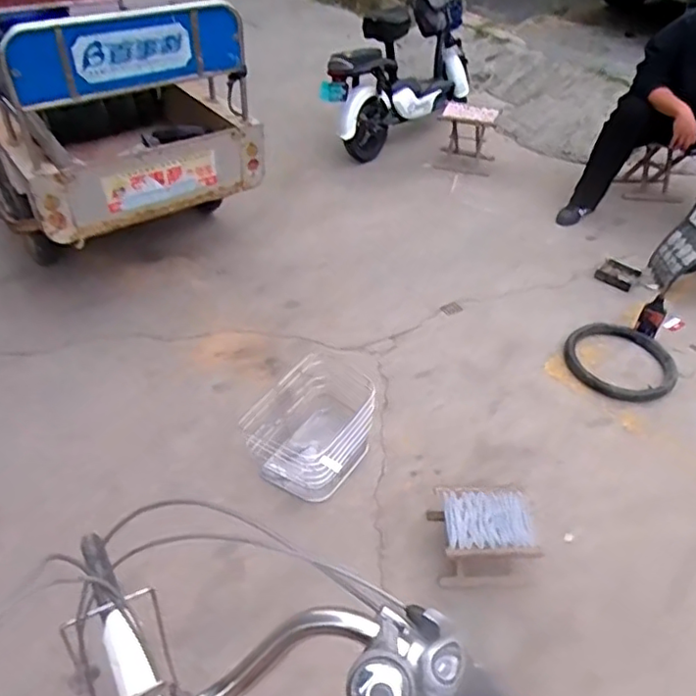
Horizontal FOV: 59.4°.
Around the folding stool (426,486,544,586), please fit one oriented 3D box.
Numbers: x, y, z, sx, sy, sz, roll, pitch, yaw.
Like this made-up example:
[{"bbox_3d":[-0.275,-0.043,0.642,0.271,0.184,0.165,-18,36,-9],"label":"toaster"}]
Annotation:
[{"bbox_3d":[0.350,0.473,1.570,0.252,0.159,0.227,5,40,0],"label":"folding stool"}]

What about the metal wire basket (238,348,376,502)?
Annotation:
[{"bbox_3d":[-0.073,0.212,1.831,0.303,0.170,0.446,29,49,26],"label":"metal wire basket"}]

